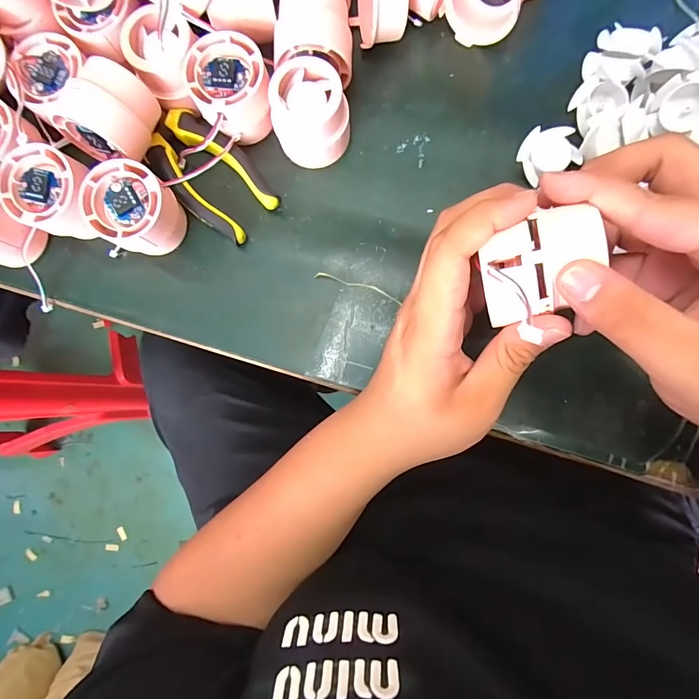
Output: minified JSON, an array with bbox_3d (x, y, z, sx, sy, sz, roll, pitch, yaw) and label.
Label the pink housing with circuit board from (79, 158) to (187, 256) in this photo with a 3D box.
[{"bbox_3d":[-0.145,-0.095,0.282,0.050,0.053,0.051,0,87,4],"label":"pink housing with circuit board"}]

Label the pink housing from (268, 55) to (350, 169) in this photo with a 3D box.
[{"bbox_3d":[-0.027,-0.164,0.281,0.050,0.048,0.056,-8,86,4],"label":"pink housing"}]

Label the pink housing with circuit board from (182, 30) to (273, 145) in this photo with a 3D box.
[{"bbox_3d":[-0.081,-0.182,0.285,0.051,0.049,0.053,0,87,4],"label":"pink housing with circuit board"}]

